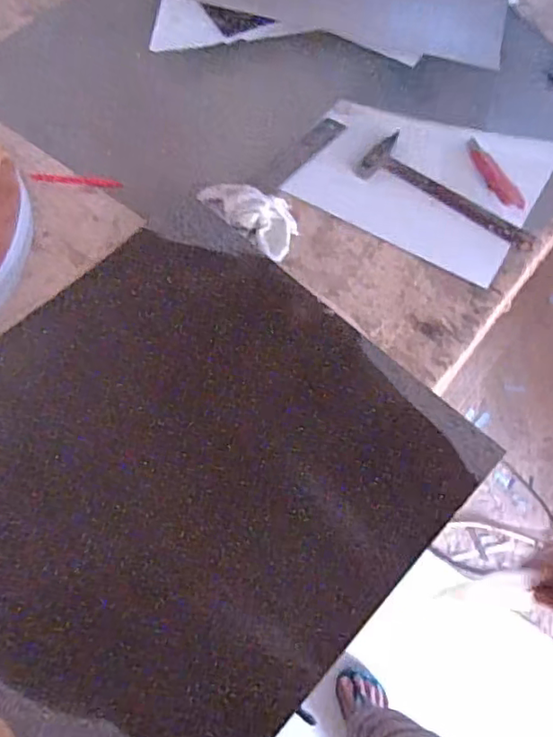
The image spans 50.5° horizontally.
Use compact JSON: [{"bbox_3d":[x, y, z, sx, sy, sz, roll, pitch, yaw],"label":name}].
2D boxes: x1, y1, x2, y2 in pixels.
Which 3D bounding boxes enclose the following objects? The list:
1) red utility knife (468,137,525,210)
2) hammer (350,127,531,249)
[{"bbox_3d":[0.327,-0.299,0.888,0.032,0.017,0.159,-15,65,-11],"label":"red utility knife"},{"bbox_3d":[0.260,-0.269,0.870,0.278,0.026,0.097,32,65,12],"label":"hammer"}]

